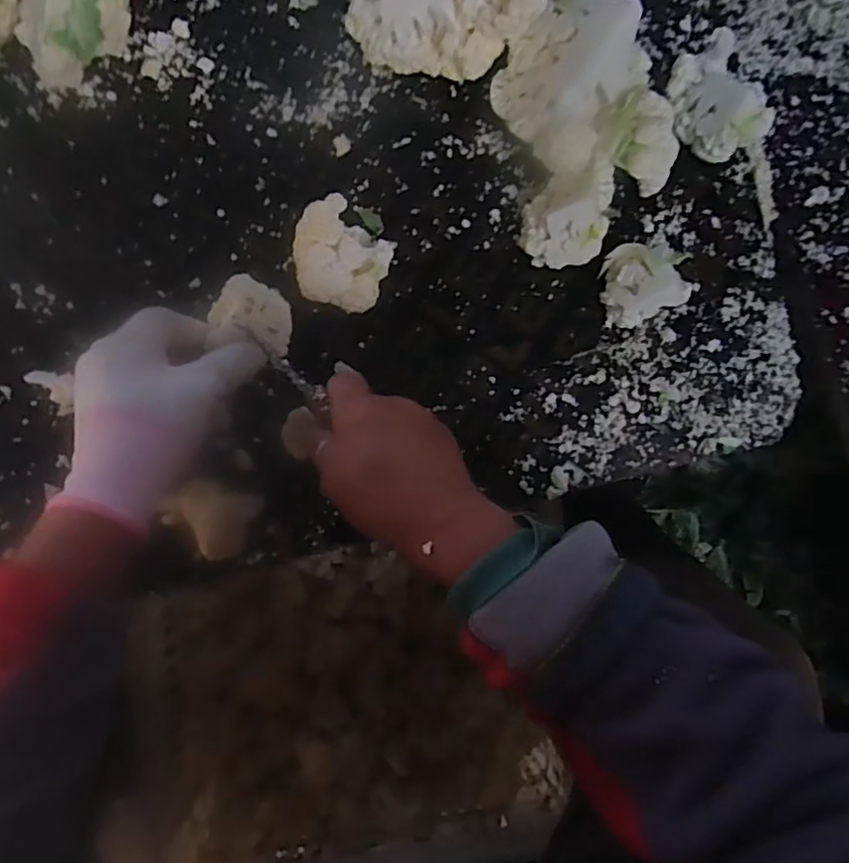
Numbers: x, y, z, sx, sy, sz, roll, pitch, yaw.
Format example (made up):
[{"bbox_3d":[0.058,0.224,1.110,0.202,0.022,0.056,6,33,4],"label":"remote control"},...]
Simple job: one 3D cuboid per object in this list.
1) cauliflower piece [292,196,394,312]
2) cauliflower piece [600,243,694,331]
[{"bbox_3d":[-0.052,-0.113,0.387,0.054,0.059,0.059,1,82,-5],"label":"cauliflower piece"},{"bbox_3d":[0.149,-0.103,0.413,0.054,0.050,0.050,1,82,-5],"label":"cauliflower piece"}]

